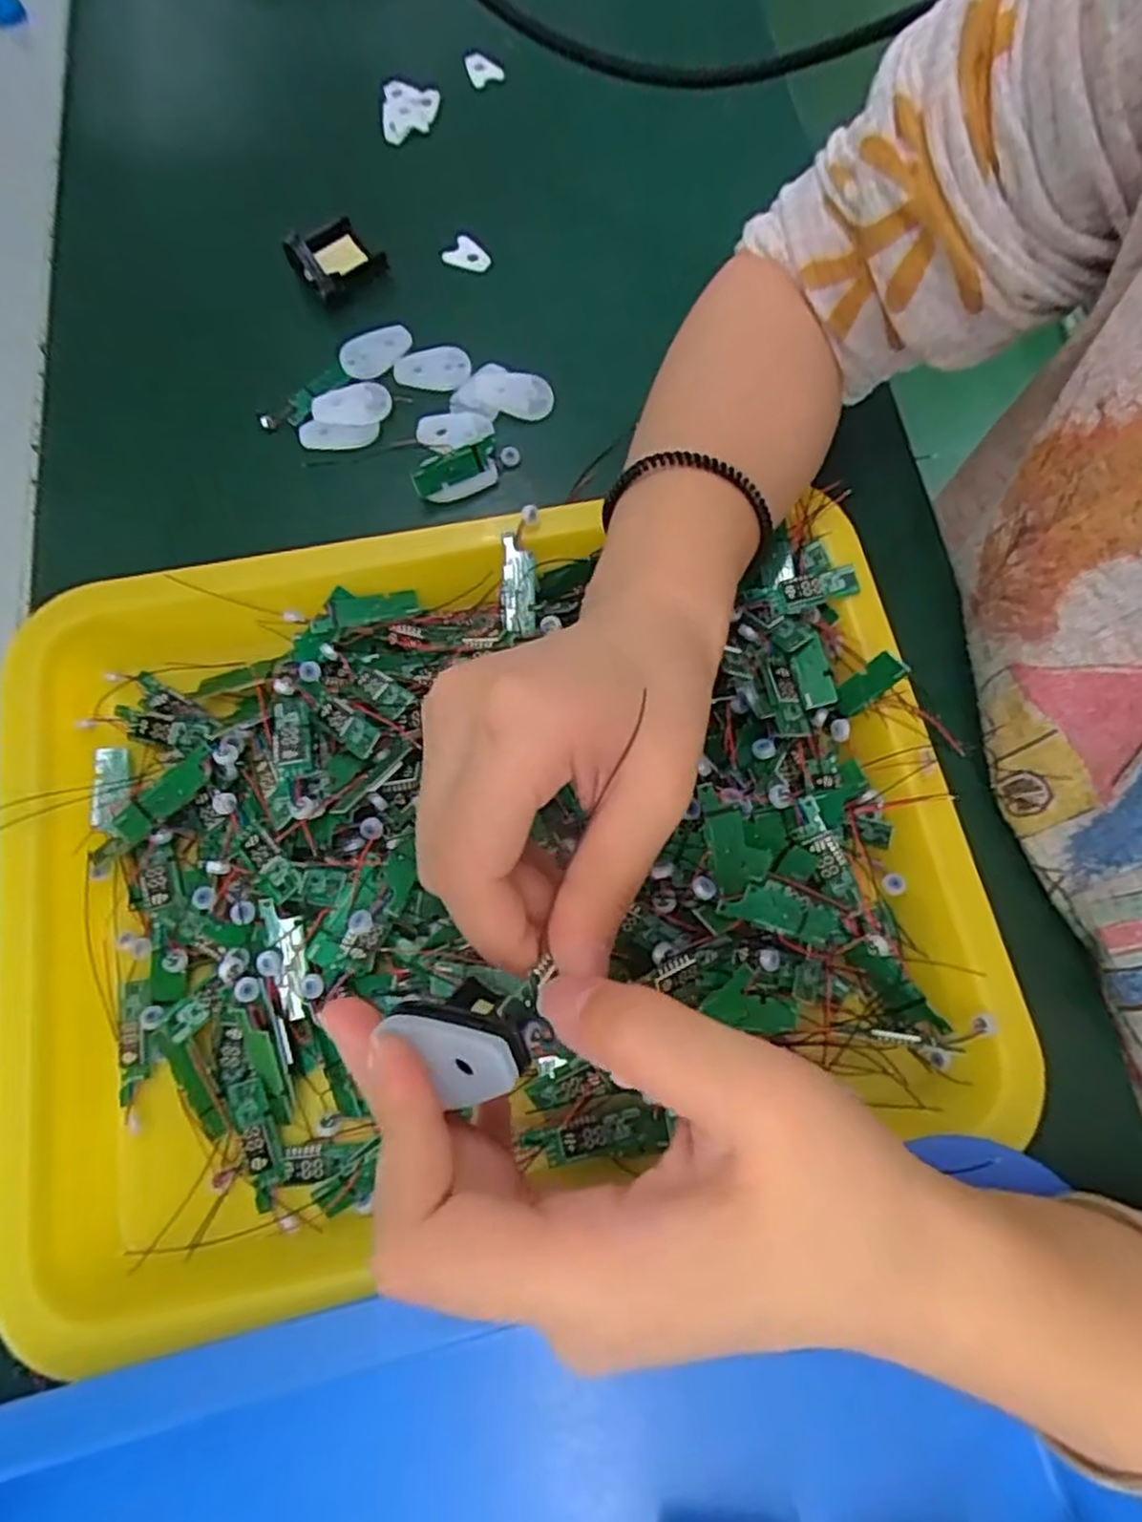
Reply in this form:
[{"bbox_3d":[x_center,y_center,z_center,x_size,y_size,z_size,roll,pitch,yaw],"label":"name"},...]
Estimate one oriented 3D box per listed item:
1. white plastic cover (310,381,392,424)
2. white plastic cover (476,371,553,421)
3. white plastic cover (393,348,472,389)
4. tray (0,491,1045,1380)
[{"bbox_3d":[-0.101,-0.163,0.348,0.036,0.008,0.019,-14,73,-5],"label":"white plastic cover"},{"bbox_3d":[-0.027,-0.172,0.353,0.035,0.004,0.021,7,73,2],"label":"white plastic cover"},{"bbox_3d":[-0.066,-0.186,0.357,0.036,0.007,0.017,0,73,-1],"label":"white plastic cover"},{"bbox_3d":[-0.034,0.031,0.274,0.339,0.036,0.255,-11,73,-4],"label":"tray"}]

